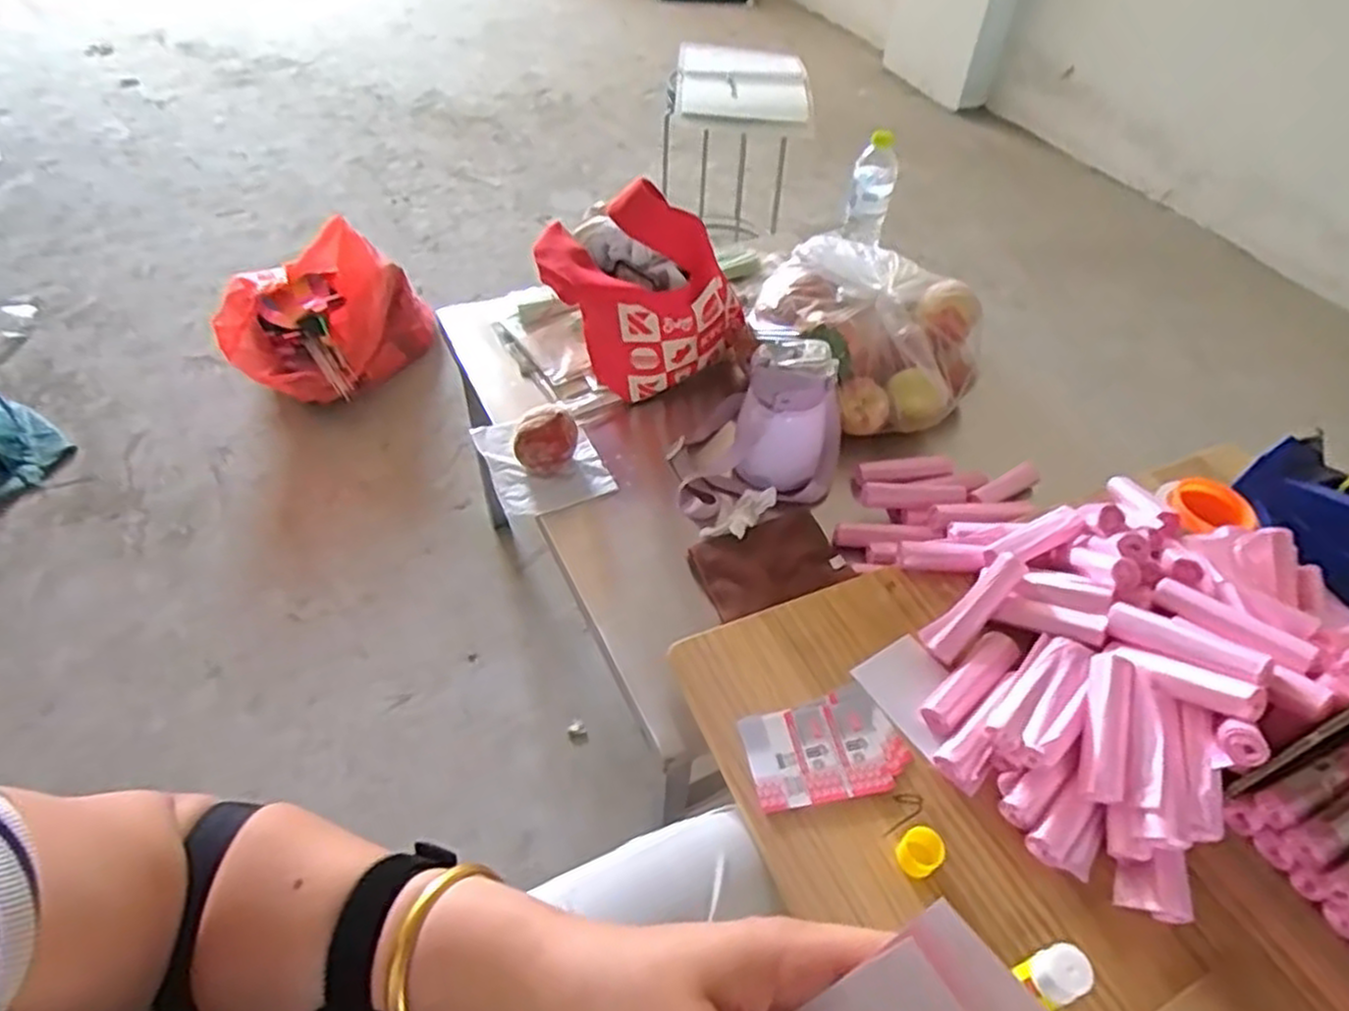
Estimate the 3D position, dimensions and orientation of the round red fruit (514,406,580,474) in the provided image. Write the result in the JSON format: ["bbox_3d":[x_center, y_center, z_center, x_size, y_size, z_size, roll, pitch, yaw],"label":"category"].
[{"bbox_3d":[-0.153,-0.078,0.938,0.072,0.079,0.066,1,48,-1],"label":"round red fruit"}]

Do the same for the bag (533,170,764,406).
[{"bbox_3d":[-0.040,-0.257,1.005,0.266,0.243,0.112,7,48,3],"label":"bag"}]

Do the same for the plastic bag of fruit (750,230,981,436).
[{"bbox_3d":[0.251,-0.231,1.032,0.300,0.123,0.224,31,54,23],"label":"plastic bag of fruit"}]

